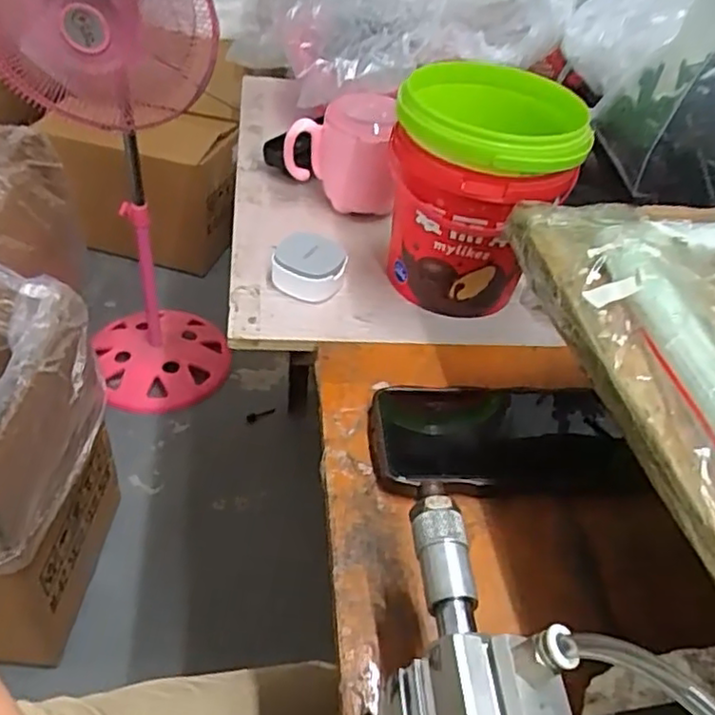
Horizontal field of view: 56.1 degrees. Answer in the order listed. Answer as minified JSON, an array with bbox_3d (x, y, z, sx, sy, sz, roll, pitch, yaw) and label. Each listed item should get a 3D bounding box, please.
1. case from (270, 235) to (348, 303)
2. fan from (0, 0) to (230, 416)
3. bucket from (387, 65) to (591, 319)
[{"bbox_3d":[-0.037,-0.074,0.532,0.056,0.031,0.055,13,43,5],"label":"case"},{"bbox_3d":[-0.412,-0.298,1.158,0.320,0.845,0.289,-12,47,-21],"label":"fan"},{"bbox_3d":[0.090,-0.123,0.514,0.124,0.152,0.125,16,43,8],"label":"bucket"}]

